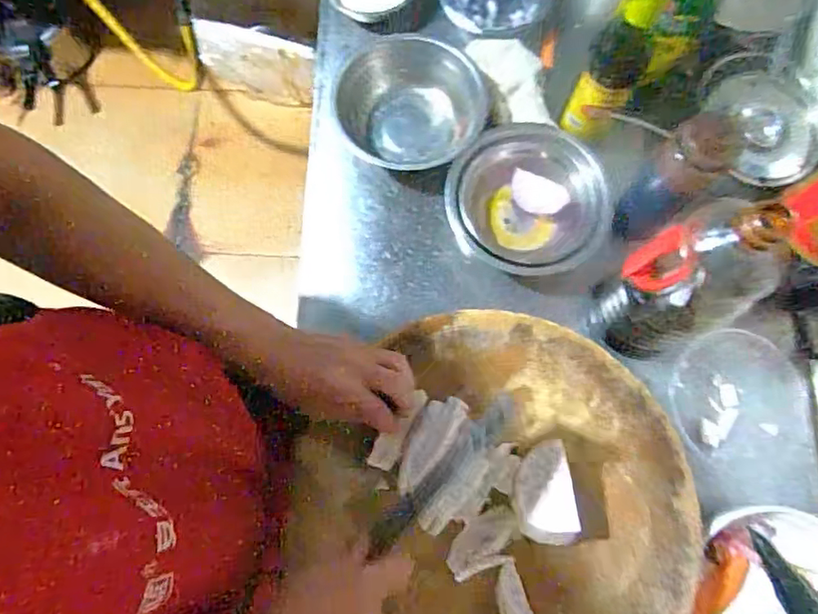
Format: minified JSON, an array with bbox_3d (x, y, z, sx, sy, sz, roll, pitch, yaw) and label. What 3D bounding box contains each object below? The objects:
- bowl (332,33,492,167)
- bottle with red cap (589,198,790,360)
[{"bbox_3d":[-0.003,-0.236,0.709,0.183,0.078,0.165,16,76,5],"label":"bowl"},{"bbox_3d":[0.257,-0.017,0.533,0.080,0.267,0.094,-22,76,-5],"label":"bottle with red cap"}]

